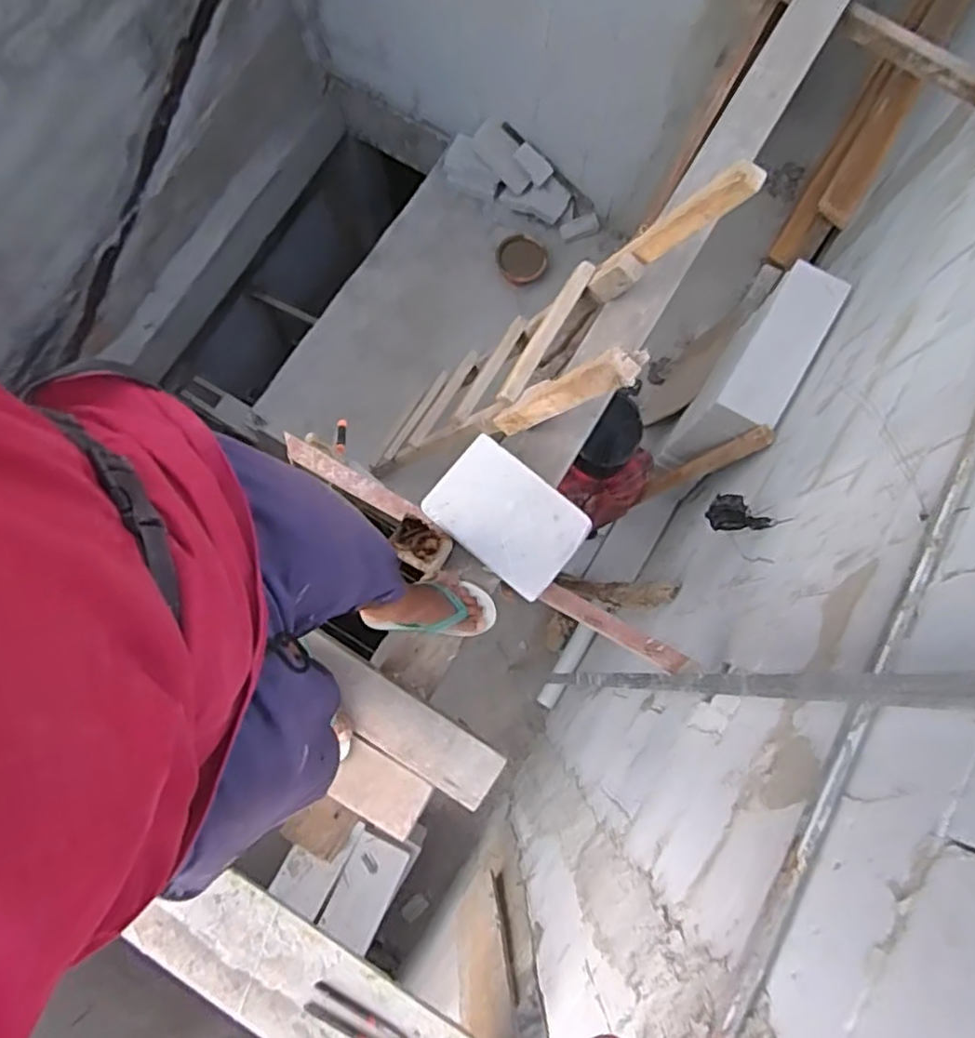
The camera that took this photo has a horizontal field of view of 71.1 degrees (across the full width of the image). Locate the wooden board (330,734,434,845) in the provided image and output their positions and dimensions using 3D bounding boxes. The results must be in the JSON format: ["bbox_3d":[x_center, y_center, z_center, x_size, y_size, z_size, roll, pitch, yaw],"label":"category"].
[{"bbox_3d":[-0.202,0.507,1.277,0.173,0.026,0.119,28,85,10],"label":"wooden board"}]

